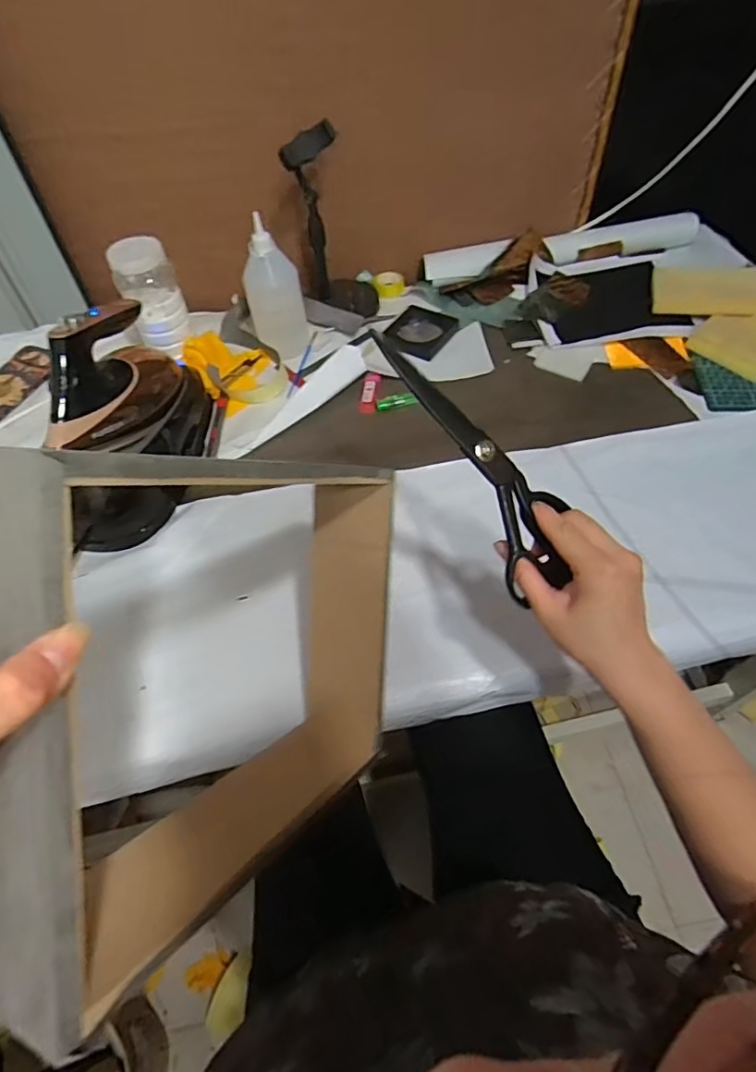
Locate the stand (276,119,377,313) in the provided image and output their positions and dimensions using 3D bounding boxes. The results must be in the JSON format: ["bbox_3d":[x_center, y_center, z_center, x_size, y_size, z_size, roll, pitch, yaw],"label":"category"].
[{"bbox_3d":[-0.066,-0.467,0.822,0.115,0.251,0.091,-6,55,0],"label":"stand"}]

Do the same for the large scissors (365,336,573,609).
[{"bbox_3d":[0.072,-0.057,0.394,0.073,0.032,0.213,-42,102,-22],"label":"large scissors"}]

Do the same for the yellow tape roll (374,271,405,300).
[{"bbox_3d":[0.020,-0.419,0.914,0.050,0.024,0.050,-2,55,2],"label":"yellow tape roll"}]

